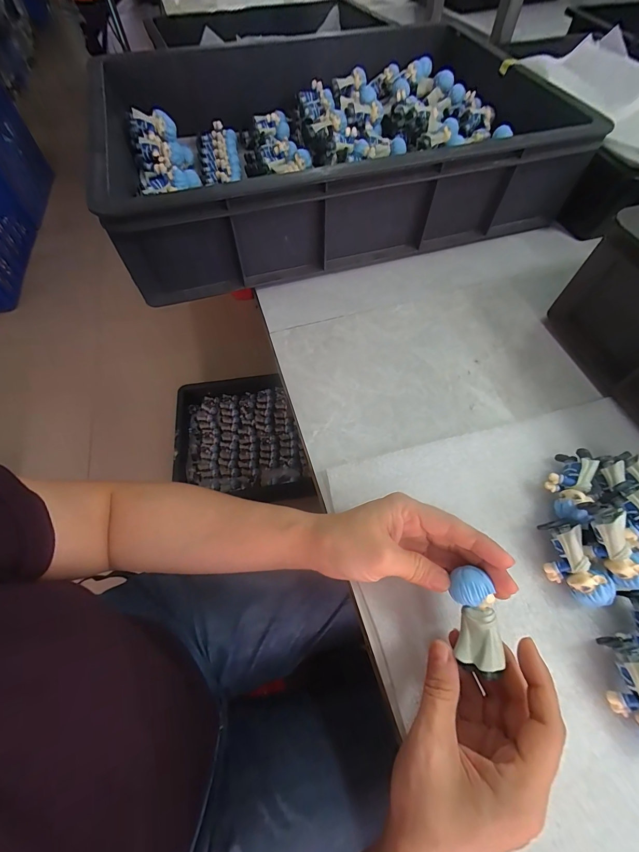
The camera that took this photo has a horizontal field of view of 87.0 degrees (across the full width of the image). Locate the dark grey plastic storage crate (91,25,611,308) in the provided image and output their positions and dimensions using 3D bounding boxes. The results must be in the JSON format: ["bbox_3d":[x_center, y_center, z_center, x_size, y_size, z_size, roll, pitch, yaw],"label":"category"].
[{"bbox_3d":[0.011,-0.418,0.493,0.586,0.117,0.403,-16,62,-9],"label":"dark grey plastic storage crate"}]

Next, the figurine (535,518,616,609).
[{"bbox_3d":[0.193,0.106,0.260,0.028,0.033,0.061,-19,63,-11],"label":"figurine"}]

